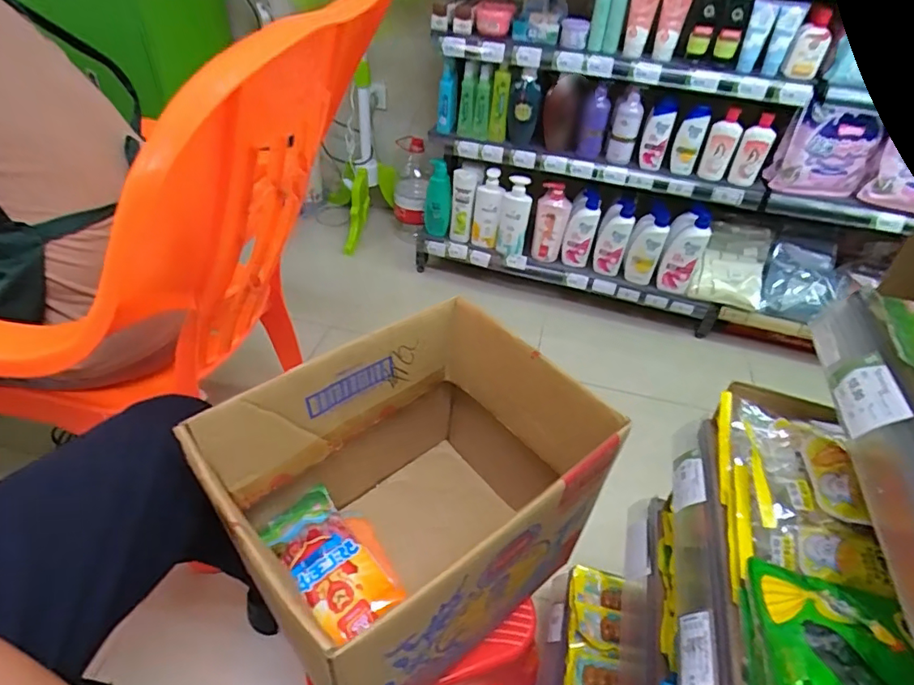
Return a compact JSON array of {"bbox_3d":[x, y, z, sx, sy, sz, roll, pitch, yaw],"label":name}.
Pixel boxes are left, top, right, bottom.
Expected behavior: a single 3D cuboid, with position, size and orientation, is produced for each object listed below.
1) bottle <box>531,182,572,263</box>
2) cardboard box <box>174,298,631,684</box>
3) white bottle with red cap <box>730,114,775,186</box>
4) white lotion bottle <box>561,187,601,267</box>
[{"bbox_3d":[0.267,-0.338,1.503,0.091,0.214,0.074,15,44,10],"label":"bottle"},{"bbox_3d":[-0.050,0.182,0.584,0.334,0.302,0.265,-28,52,-30],"label":"cardboard box"},{"bbox_3d":[0.717,-0.464,1.268,0.067,0.153,0.044,26,47,21],"label":"white bottle with red cap"},{"bbox_3d":[0.357,-0.324,1.495,0.082,0.221,0.044,21,24,16],"label":"white lotion bottle"}]

